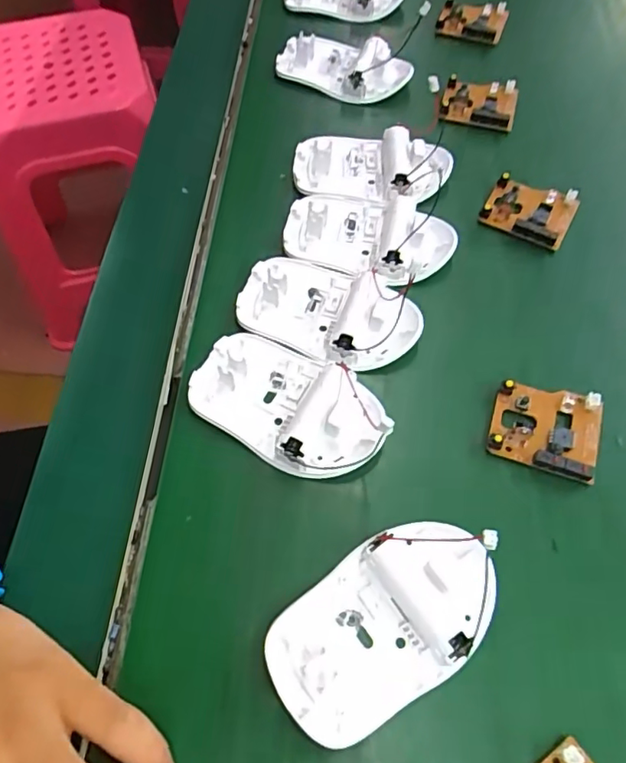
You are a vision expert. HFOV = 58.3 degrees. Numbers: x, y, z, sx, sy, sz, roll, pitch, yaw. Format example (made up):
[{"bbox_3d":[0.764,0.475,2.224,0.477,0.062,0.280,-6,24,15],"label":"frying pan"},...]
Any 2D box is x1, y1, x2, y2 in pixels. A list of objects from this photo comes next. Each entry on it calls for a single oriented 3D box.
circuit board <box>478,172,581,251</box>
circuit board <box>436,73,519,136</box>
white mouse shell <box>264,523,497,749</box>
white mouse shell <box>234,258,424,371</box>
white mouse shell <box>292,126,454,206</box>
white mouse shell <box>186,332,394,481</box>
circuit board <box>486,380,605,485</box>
[{"bbox_3d":[0.131,-0.104,0.341,0.050,0.010,0.041,27,64,14],"label":"circuit board"},{"bbox_3d":[0.115,-0.193,0.387,0.049,0.009,0.046,17,62,9],"label":"circuit board"},{"bbox_3d":[0.030,0.094,0.224,0.099,0.016,0.054,-31,65,-16],"label":"white mouse shell"},{"bbox_3d":[0.008,-0.039,0.294,0.093,0.017,0.056,25,63,13],"label":"white mouse shell"},{"bbox_3d":[0.036,-0.137,0.348,0.094,0.020,0.057,10,61,5],"label":"white mouse shell"},{"bbox_3d":[-0.012,0.009,0.268,0.094,0.016,0.054,30,65,15],"label":"white mouse shell"},{"bbox_3d":[0.112,0.021,0.268,0.049,0.010,0.042,17,62,9],"label":"circuit board"}]

